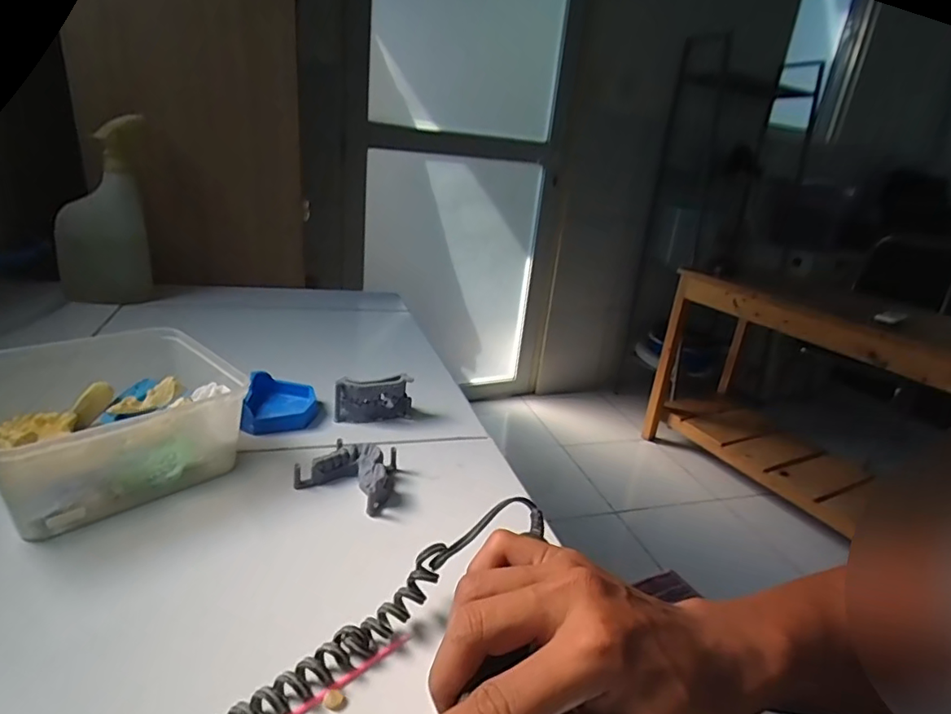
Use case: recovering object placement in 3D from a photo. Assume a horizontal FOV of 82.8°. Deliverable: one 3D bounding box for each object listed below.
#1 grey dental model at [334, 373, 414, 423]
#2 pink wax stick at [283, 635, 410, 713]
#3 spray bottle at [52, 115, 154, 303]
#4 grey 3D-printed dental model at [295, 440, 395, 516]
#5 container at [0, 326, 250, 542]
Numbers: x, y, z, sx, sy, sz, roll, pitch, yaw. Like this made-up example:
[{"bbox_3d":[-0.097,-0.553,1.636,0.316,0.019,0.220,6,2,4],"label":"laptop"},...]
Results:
[{"bbox_3d":[-0.096,0.041,0.514,0.071,0.044,0.014,-2,23,-22],"label":"grey dental model"},{"bbox_3d":[-0.070,0.162,0.266,0.092,0.004,0.006,-14,29,-42],"label":"pink wax stick"},{"bbox_3d":[-0.494,-0.193,0.714,0.102,0.223,0.067,-4,24,-26],"label":"spray bottle"},{"bbox_3d":[-0.100,0.090,0.412,0.073,0.025,0.060,5,21,-5],"label":"grey 3D-printed dental model"},{"bbox_3d":[-0.275,0.045,0.406,0.157,0.064,0.158,24,27,37],"label":"container"}]

